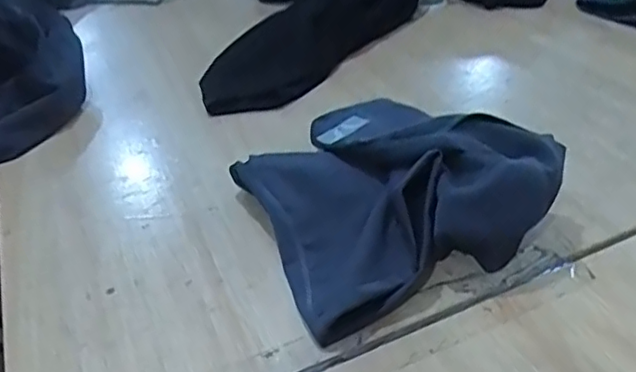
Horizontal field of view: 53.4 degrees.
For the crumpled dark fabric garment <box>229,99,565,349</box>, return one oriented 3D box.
[{"bbox_3d":[0.052,-0.017,0.598,0.242,0.095,0.274,-19,37,-17],"label":"crumpled dark fabric garment"}]

